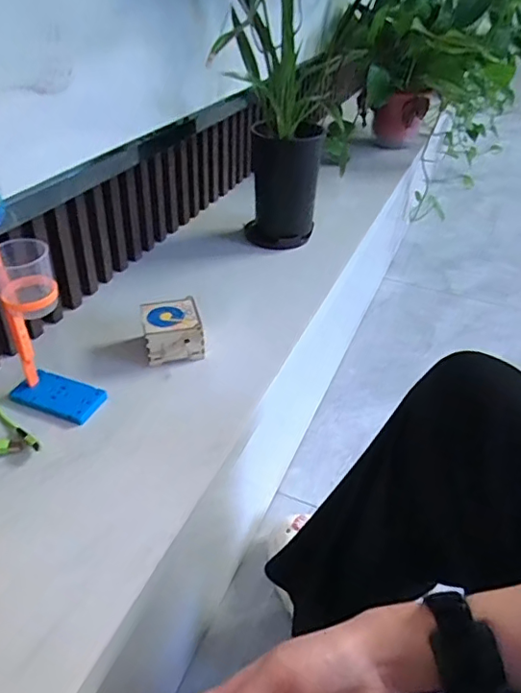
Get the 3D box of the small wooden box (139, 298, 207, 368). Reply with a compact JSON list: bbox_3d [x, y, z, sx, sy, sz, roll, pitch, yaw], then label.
[{"bbox_3d":[-0.115,-0.021,0.702,0.071,0.053,0.077,-7,39,-13],"label":"small wooden box"}]

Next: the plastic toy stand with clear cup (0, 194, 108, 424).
[{"bbox_3d":[-0.227,-0.033,0.557,0.095,0.236,0.051,17,39,16],"label":"plastic toy stand with clear cup"}]

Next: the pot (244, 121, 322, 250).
[{"bbox_3d":[0.040,-0.281,0.947,0.114,0.191,0.101,6,38,3],"label":"pot"}]

